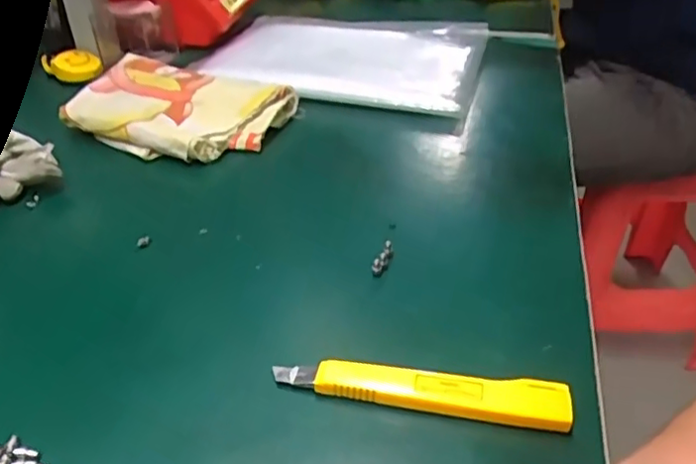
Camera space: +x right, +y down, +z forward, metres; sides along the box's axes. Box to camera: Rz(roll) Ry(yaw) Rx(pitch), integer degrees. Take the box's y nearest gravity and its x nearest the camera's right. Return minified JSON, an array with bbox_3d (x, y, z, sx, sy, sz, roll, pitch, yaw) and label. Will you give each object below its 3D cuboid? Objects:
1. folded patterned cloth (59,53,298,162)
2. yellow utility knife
[{"bbox_3d":[-0.134,-0.104,0.496,0.161,0.024,0.121,12,39,15],"label":"folded patterned cloth"},{"bbox_3d":[0.032,0.072,0.277,0.131,0.012,0.019,6,38,8],"label":"yellow utility knife"}]

